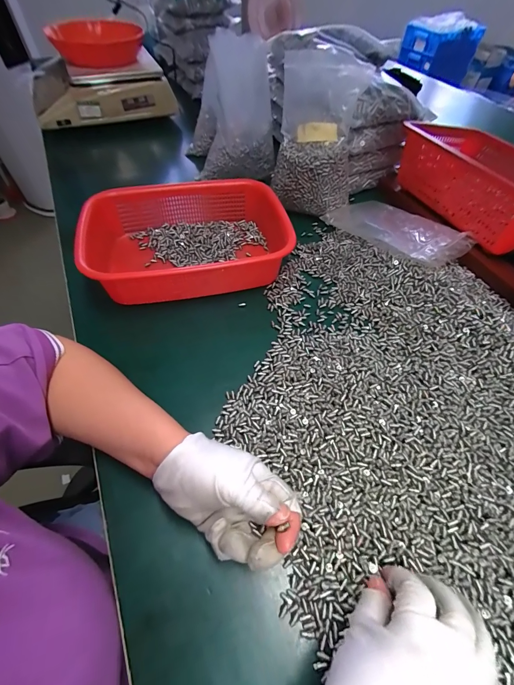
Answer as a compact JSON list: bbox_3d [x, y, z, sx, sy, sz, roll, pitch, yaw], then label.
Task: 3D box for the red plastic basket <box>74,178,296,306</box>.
[{"bbox_3d":[-0.095,-0.155,0.468,0.290,0.088,0.207,-13,58,-7],"label":"red plastic basket"}]

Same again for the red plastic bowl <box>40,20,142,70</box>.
[{"bbox_3d":[-0.355,-0.671,0.687,0.177,0.069,0.196,-19,59,-11],"label":"red plastic bowl"}]

